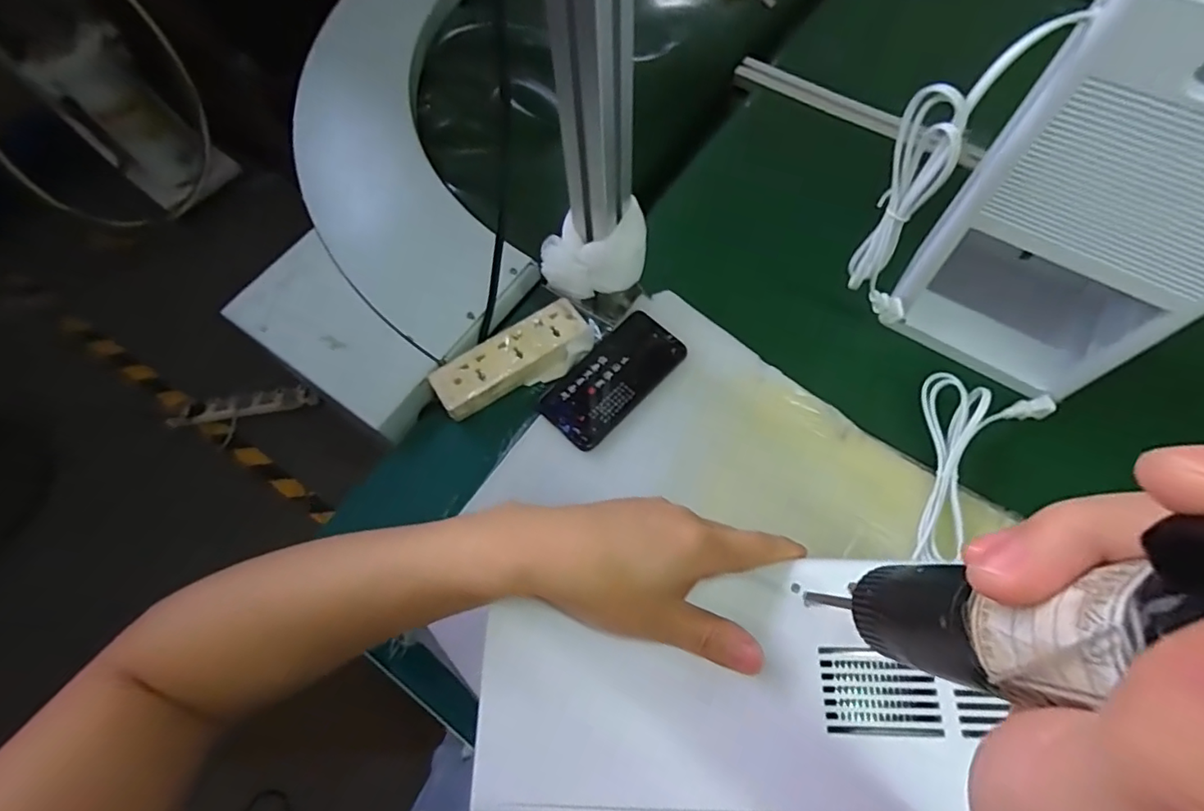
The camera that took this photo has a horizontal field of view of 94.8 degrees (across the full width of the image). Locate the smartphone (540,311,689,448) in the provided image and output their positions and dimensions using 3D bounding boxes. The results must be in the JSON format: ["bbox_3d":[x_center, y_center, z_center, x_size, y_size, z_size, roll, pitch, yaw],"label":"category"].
[{"bbox_3d":[0.011,-0.029,0.571,0.077,0.013,0.154,42,75,12],"label":"smartphone"}]

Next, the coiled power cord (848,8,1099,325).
[{"bbox_3d":[0.264,-0.171,0.453,0.072,0.282,0.051,-4,65,0],"label":"coiled power cord"}]

